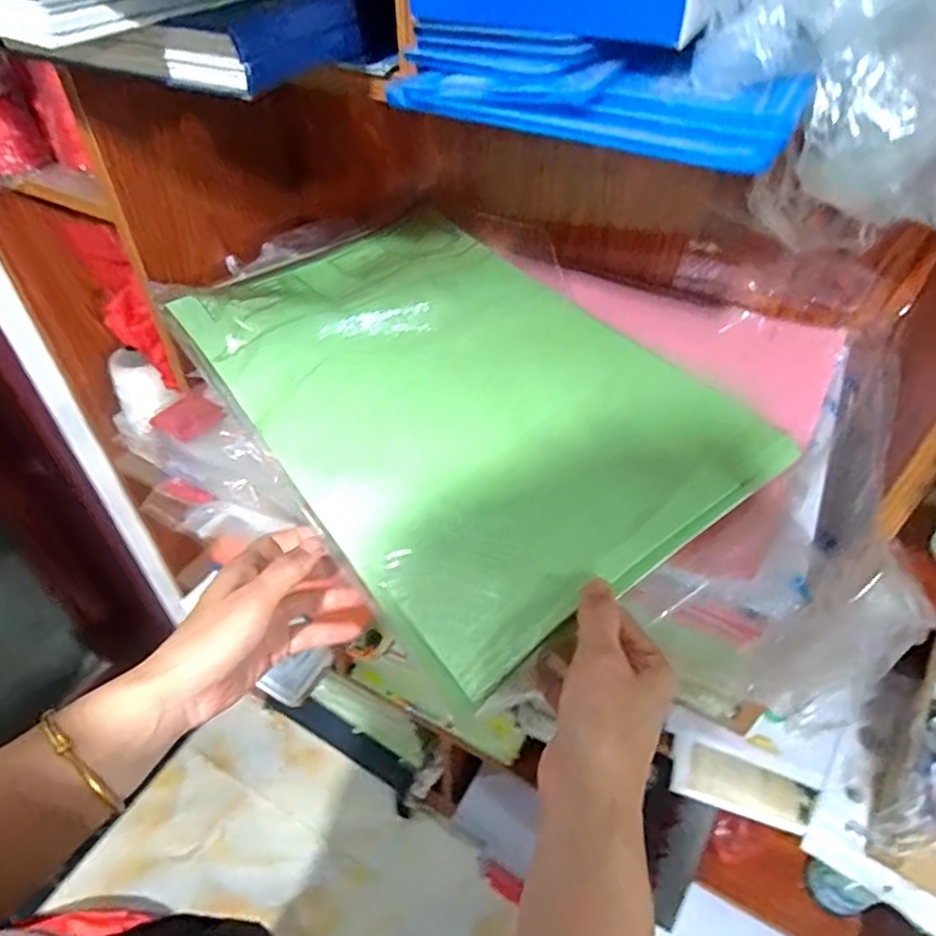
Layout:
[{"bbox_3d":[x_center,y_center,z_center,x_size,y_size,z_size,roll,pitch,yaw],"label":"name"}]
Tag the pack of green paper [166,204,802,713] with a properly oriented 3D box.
[{"bbox_3d":[-0.020,-0.076,0.501,0.291,0.028,0.443,-30,57,-21],"label":"pack of green paper"}]

